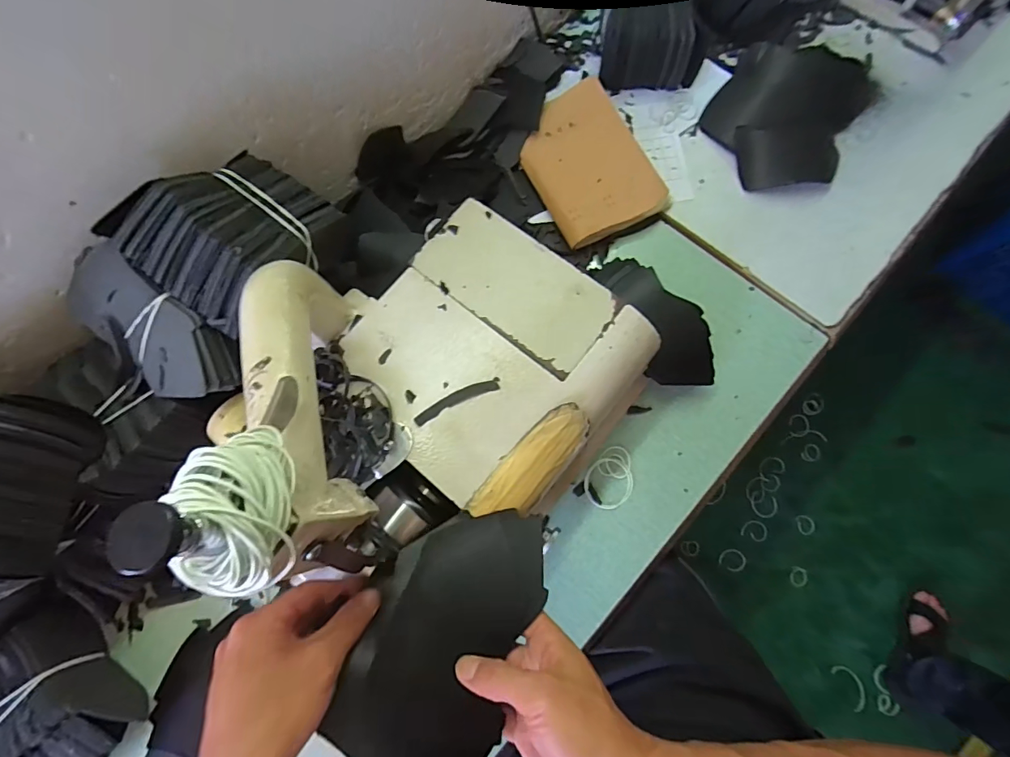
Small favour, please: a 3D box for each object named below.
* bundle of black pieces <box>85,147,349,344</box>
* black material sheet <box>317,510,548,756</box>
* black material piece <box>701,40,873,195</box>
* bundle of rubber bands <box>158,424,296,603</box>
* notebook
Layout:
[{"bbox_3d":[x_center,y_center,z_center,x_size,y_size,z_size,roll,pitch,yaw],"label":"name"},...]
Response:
[{"bbox_3d":[-0.223,-0.123,0.374,0.121,0.059,0.143,35,80,9],"label":"bundle of black pieces"},{"bbox_3d":[-0.042,0.178,0.317,0.109,0.045,0.181,21,76,5],"label":"black material sheet"},{"bbox_3d":[0.368,-0.348,0.597,0.174,0.034,0.221,31,79,9],"label":"black material piece"},{"bbox_3d":[-0.117,0.056,0.199,0.041,0.033,0.073,-9,76,-1],"label":"bundle of rubber bands"},{"bbox_3d":[0.103,-0.276,0.580,0.138,0.031,0.208,-25,77,-4],"label":"notebook"}]

